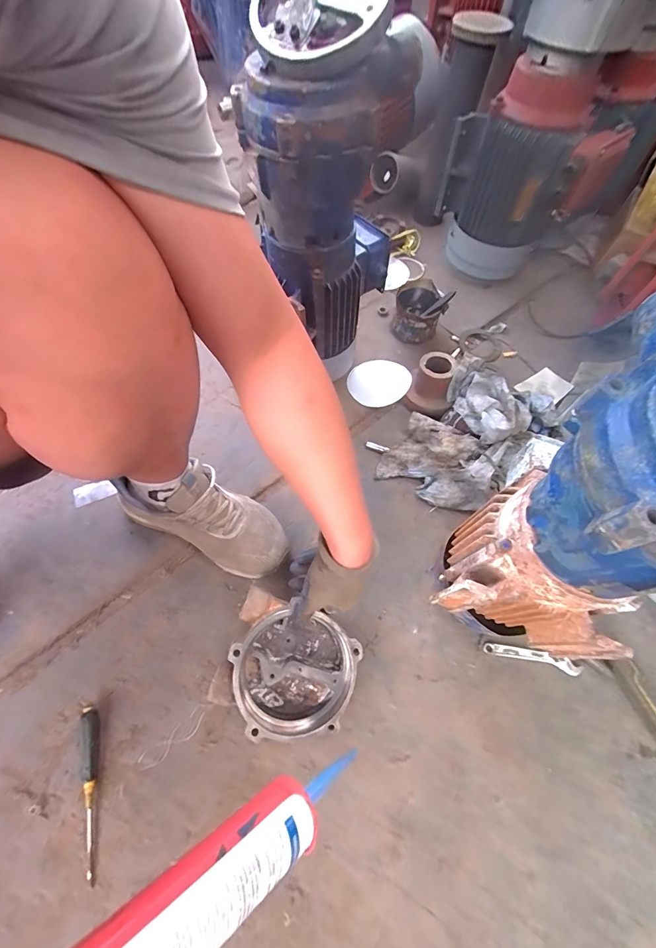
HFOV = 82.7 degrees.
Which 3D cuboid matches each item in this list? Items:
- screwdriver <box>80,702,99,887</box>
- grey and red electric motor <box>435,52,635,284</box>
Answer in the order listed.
[{"bbox_3d":[-0.309,0.406,0.477,0.026,0.019,0.186,-11,68,-7],"label":"screwdriver"},{"bbox_3d":[0.362,-0.569,0.748,0.221,0.334,0.224,-2,64,-3],"label":"grey and red electric motor"}]

